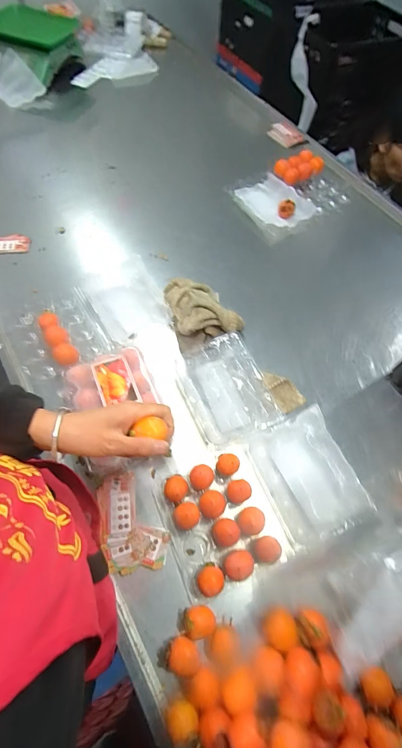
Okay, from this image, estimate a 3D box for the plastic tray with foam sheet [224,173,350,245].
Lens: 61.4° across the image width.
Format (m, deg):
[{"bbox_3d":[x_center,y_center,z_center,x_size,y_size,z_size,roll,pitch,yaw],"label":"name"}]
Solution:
[{"bbox_3d":[0.259,-0.511,0.972,0.292,0.038,0.227,-28,67,-17],"label":"plastic tray with foam sheet"}]

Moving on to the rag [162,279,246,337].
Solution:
[{"bbox_3d":[0.003,-0.146,0.719,0.130,0.070,0.180,-18,65,-13],"label":"rag"}]

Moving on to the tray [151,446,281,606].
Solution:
[{"bbox_3d":[0.020,0.229,0.550,0.154,0.063,0.204,-20,65,-13],"label":"tray"}]

